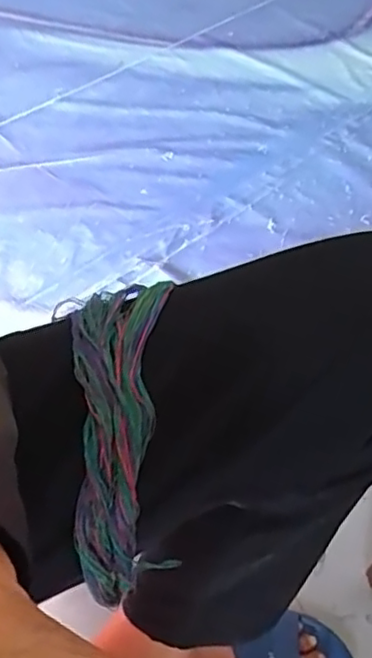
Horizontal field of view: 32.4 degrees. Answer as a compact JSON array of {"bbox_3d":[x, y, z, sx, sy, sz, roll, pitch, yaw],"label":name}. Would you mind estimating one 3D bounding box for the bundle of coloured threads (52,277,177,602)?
[{"bbox_3d":[-0.038,0.056,0.352,0.055,0.051,0.163,0,79,-3],"label":"bundle of coloured threads"}]

